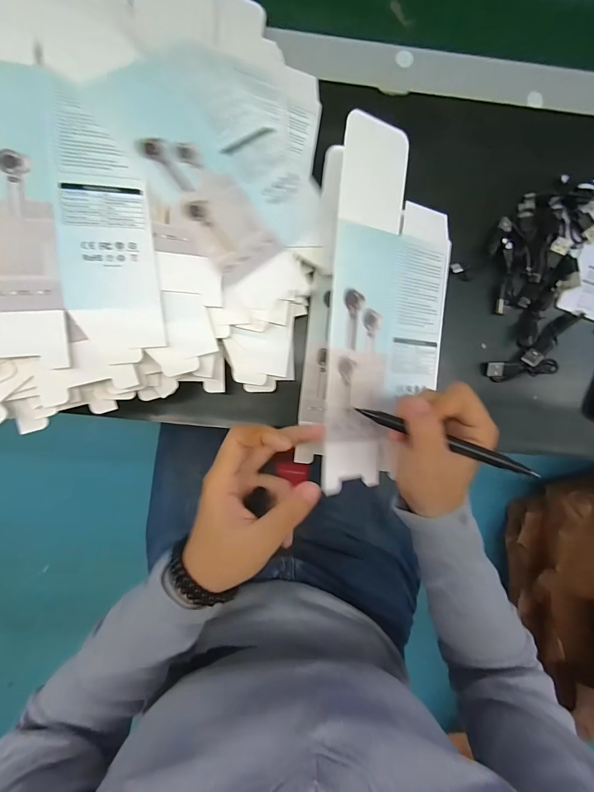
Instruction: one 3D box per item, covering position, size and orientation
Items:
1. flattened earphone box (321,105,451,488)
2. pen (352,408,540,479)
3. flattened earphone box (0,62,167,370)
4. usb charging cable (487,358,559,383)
[{"bbox_3d":[0.076,-0.063,0.286,0.115,0.007,0.263,1,95,-29],"label":"flattened earphone box"},{"bbox_3d":[0.100,0.031,0.242,0.120,0.006,0.009,20,88,7],"label":"pen"},{"bbox_3d":[-0.156,-0.115,0.229,0.116,0.005,0.190,-4,86,-20],"label":"flattened earphone box"},{"bbox_3d":[0.201,-0.023,0.318,0.062,0.012,0.017,-4,89,-3],"label":"usb charging cable"}]

